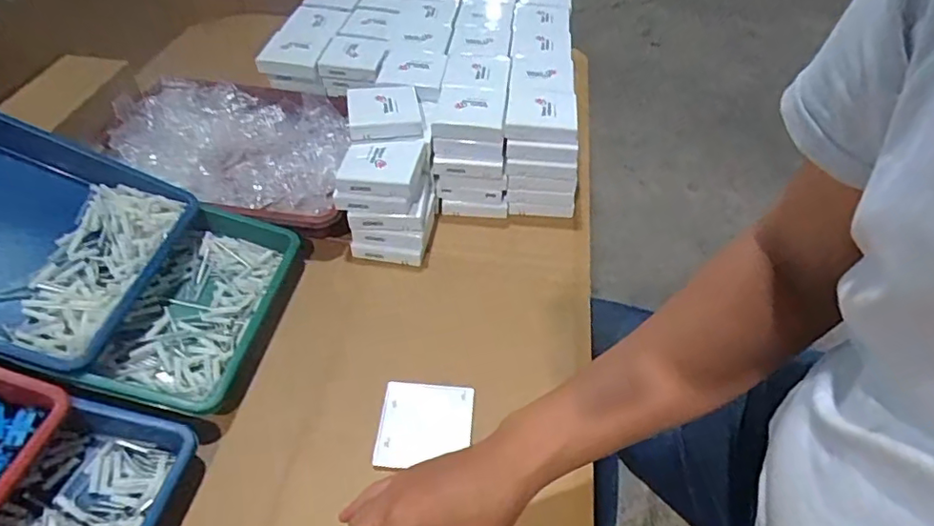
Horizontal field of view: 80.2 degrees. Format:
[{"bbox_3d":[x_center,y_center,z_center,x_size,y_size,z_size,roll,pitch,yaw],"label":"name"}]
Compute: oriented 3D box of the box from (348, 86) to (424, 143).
[{"bbox_3d":[-0.102,-0.187,0.681,0.087,0.030,0.082,-9,47,-12],"label":"box"}]

